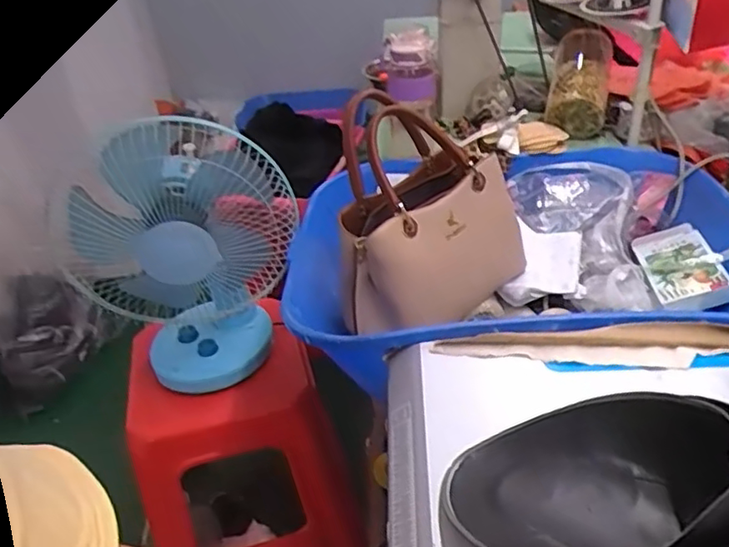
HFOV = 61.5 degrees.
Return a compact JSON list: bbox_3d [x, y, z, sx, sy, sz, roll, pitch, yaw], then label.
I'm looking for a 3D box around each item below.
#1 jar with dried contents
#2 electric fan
[{"bbox_3d":[0.375,-0.338,1.070,0.096,0.091,0.191,7,65,17],"label":"jar with dried contents"},{"bbox_3d":[-0.250,-0.039,0.944,0.296,0.429,0.190,-9,36,-4],"label":"electric fan"}]

